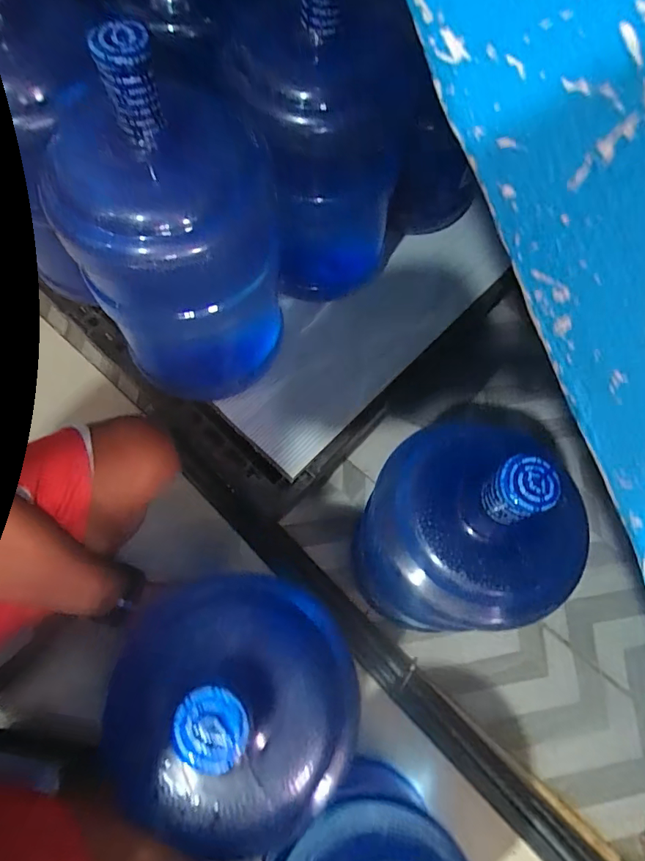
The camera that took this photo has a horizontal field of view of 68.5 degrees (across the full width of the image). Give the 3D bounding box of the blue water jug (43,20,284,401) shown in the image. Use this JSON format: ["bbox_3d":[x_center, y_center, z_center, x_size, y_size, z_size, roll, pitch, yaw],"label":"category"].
[{"bbox_3d":[-0.179,-0.229,0.620,0.239,0.401,0.226,-4,68,-5],"label":"blue water jug"}]

